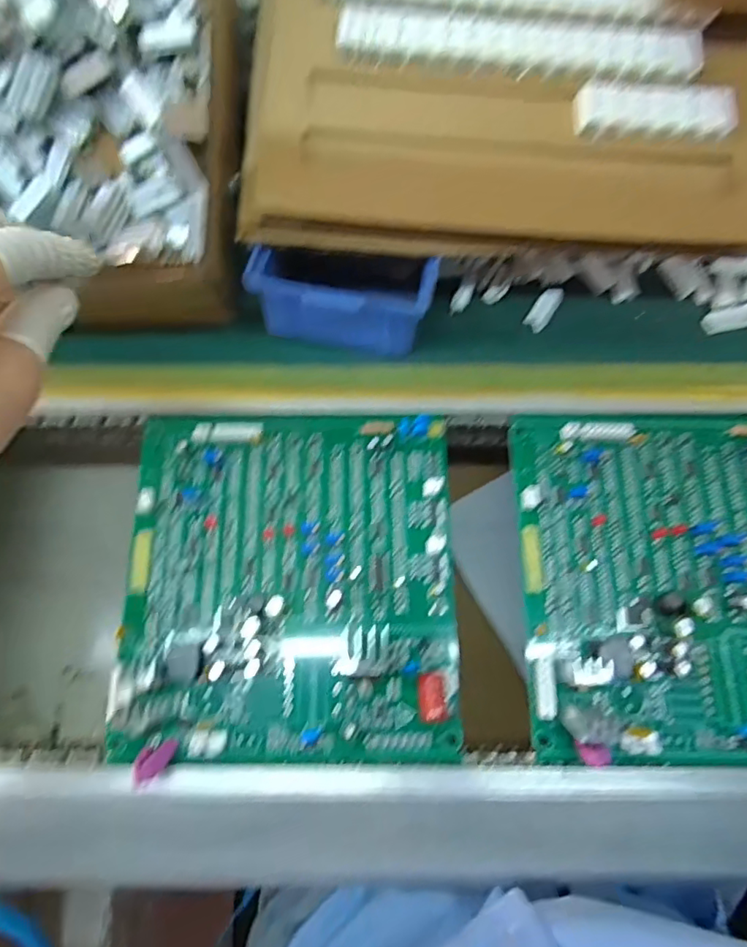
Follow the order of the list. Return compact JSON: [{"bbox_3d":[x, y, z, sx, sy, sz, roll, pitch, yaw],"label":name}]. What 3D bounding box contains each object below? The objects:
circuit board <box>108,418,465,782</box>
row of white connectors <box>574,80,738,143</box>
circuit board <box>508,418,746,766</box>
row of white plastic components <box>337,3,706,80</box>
[{"bbox_3d":[-0.045,0.055,0.300,0.177,0.017,0.182,-1,73,1],"label":"circuit board"},{"bbox_3d":[0.158,-0.205,0.311,0.085,0.009,0.037,8,72,3],"label":"row of white connectors"},{"bbox_3d":[0.177,0.052,0.294,0.190,0.031,0.181,-1,73,1],"label":"circuit board"},{"bbox_3d":[0.085,-0.247,0.316,0.202,0.017,0.038,0,72,0],"label":"row of white plastic components"}]

